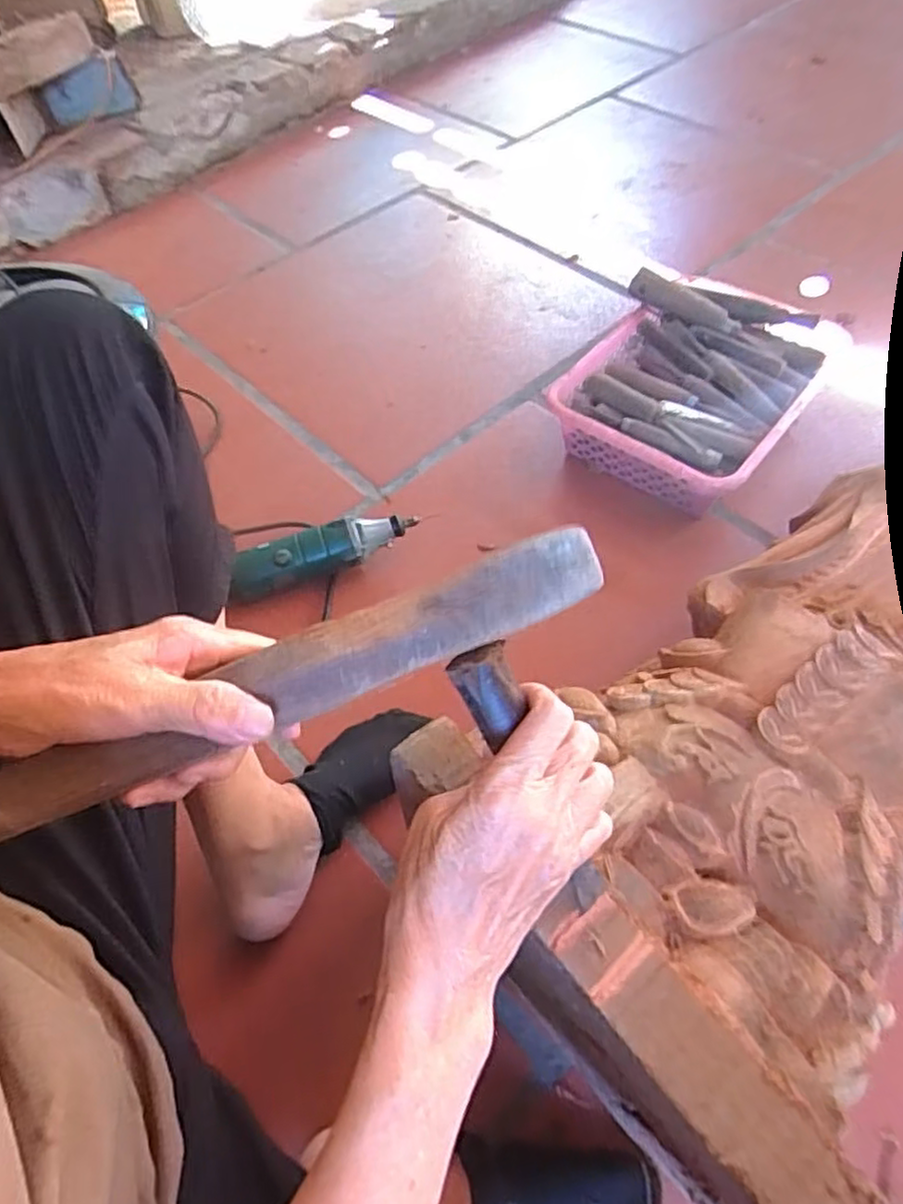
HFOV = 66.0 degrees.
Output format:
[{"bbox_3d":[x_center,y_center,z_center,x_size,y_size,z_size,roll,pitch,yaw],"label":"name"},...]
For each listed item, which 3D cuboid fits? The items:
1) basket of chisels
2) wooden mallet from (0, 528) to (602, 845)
[{"bbox_3d":[0.282,-0.248,0.818,0.238,0.102,0.307,30,63,21],"label":"basket of chisels"},{"bbox_3d":[-0.091,0.042,0.311,0.326,0.023,0.035,-23,57,3],"label":"wooden mallet"}]

